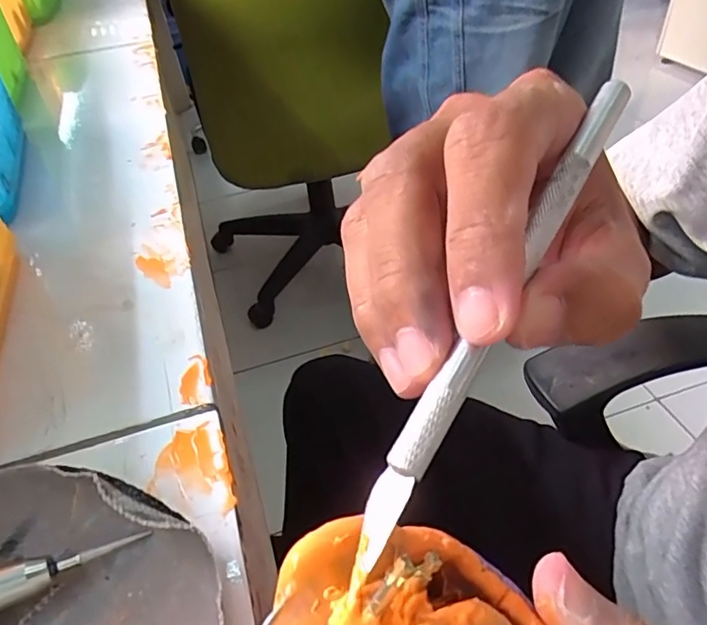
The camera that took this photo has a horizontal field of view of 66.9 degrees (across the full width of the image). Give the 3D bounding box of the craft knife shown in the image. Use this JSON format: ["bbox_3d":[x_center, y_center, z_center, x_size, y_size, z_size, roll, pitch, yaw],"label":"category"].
[{"bbox_3d":[0.034,-0.005,0.121,0.009,0.005,0.135,24,70,29],"label":"craft knife"}]

